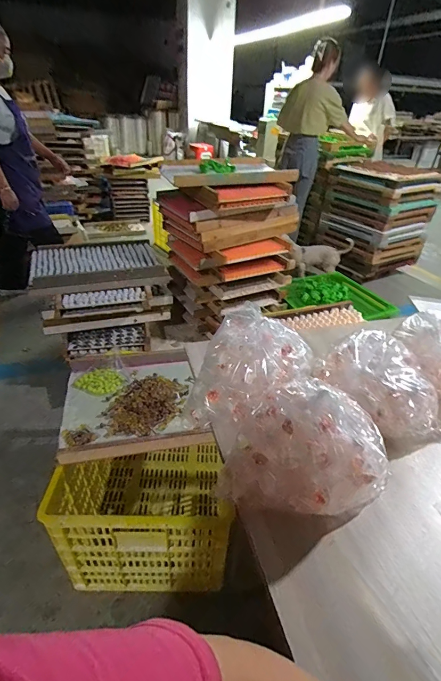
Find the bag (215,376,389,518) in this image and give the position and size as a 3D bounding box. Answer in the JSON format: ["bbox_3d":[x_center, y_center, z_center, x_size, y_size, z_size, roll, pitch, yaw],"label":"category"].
[{"bbox_3d":[0.123,0.148,0.494,0.232,0.147,0.144,7,36,6],"label":"bag"}]

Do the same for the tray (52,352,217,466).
[{"bbox_3d":[-0.277,0.175,1.106,0.405,0.054,0.410,-9,37,-15],"label":"tray"}]

